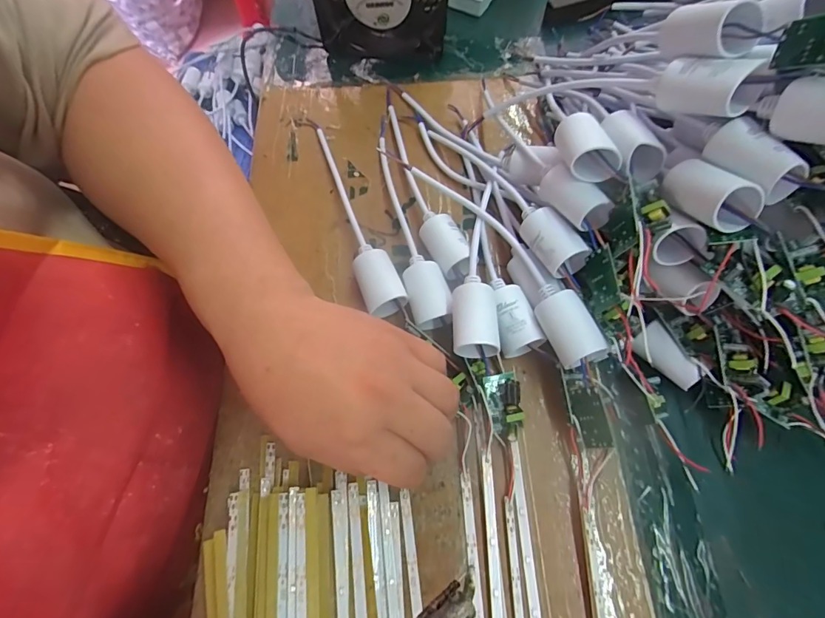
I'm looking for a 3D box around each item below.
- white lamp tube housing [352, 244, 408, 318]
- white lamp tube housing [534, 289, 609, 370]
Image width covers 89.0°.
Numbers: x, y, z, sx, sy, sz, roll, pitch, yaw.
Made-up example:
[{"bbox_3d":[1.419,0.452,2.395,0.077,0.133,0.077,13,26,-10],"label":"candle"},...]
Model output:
[{"bbox_3d":[-0.025,-0.019,0.308,0.027,0.023,0.055,-21,68,-6],"label":"white lamp tube housing"},{"bbox_3d":[0.097,0.014,0.260,0.026,0.021,0.047,-21,68,-6],"label":"white lamp tube housing"}]

